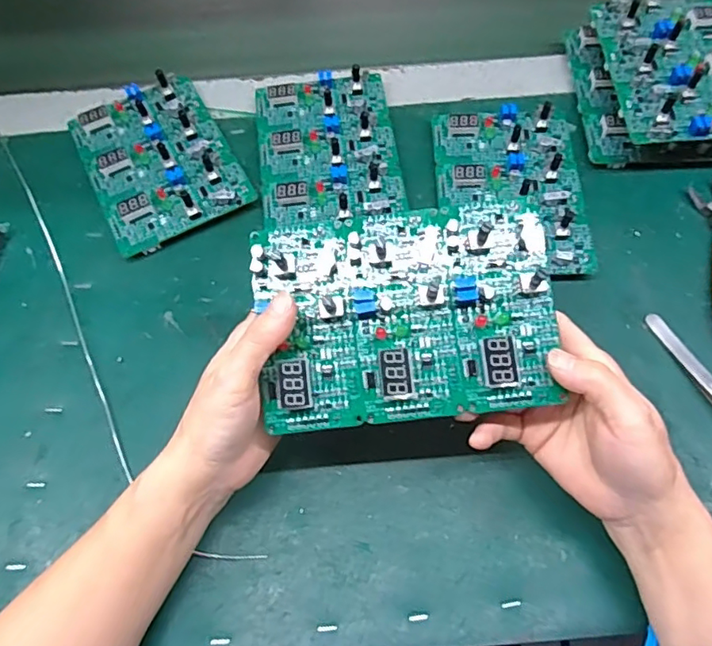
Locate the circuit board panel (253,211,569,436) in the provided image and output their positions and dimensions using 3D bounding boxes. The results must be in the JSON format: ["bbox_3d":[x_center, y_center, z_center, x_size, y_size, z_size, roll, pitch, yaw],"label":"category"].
[{"bbox_3d":[0.024,-0.004,0.275,0.144,0.012,0.100,-7,82,3],"label":"circuit board panel"}]

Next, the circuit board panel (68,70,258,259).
[{"bbox_3d":[-0.154,-0.127,0.429,0.106,0.020,0.142,-26,66,-10],"label":"circuit board panel"}]

